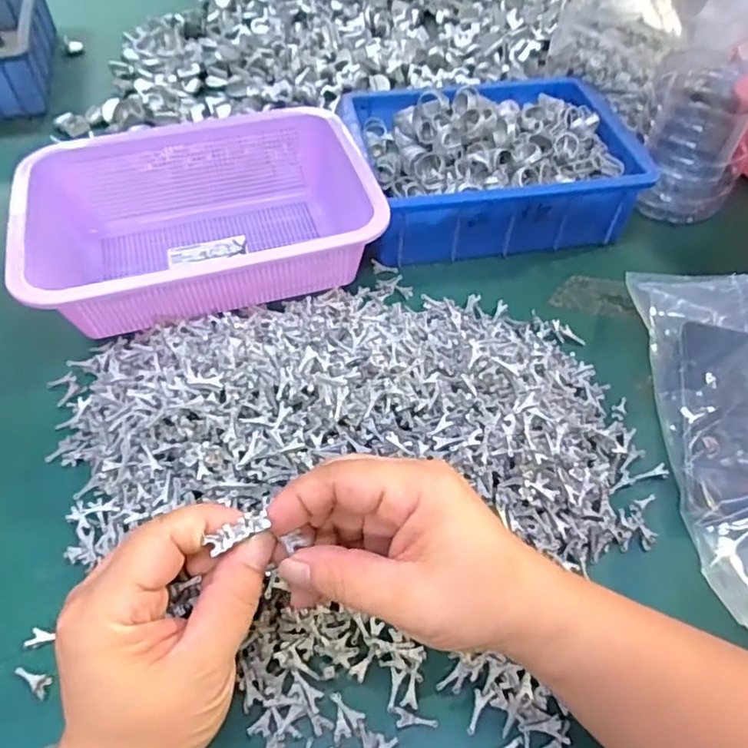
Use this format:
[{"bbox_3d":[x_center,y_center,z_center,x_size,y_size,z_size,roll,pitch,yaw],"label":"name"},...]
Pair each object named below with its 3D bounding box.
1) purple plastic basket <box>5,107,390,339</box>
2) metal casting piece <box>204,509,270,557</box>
[{"bbox_3d":[-0.147,-0.139,0.497,0.263,0.082,0.209,-14,51,-12],"label":"purple plastic basket"},{"bbox_3d":[-0.054,0.062,0.233,0.024,0.005,0.008,-24,54,-18],"label":"metal casting piece"}]

